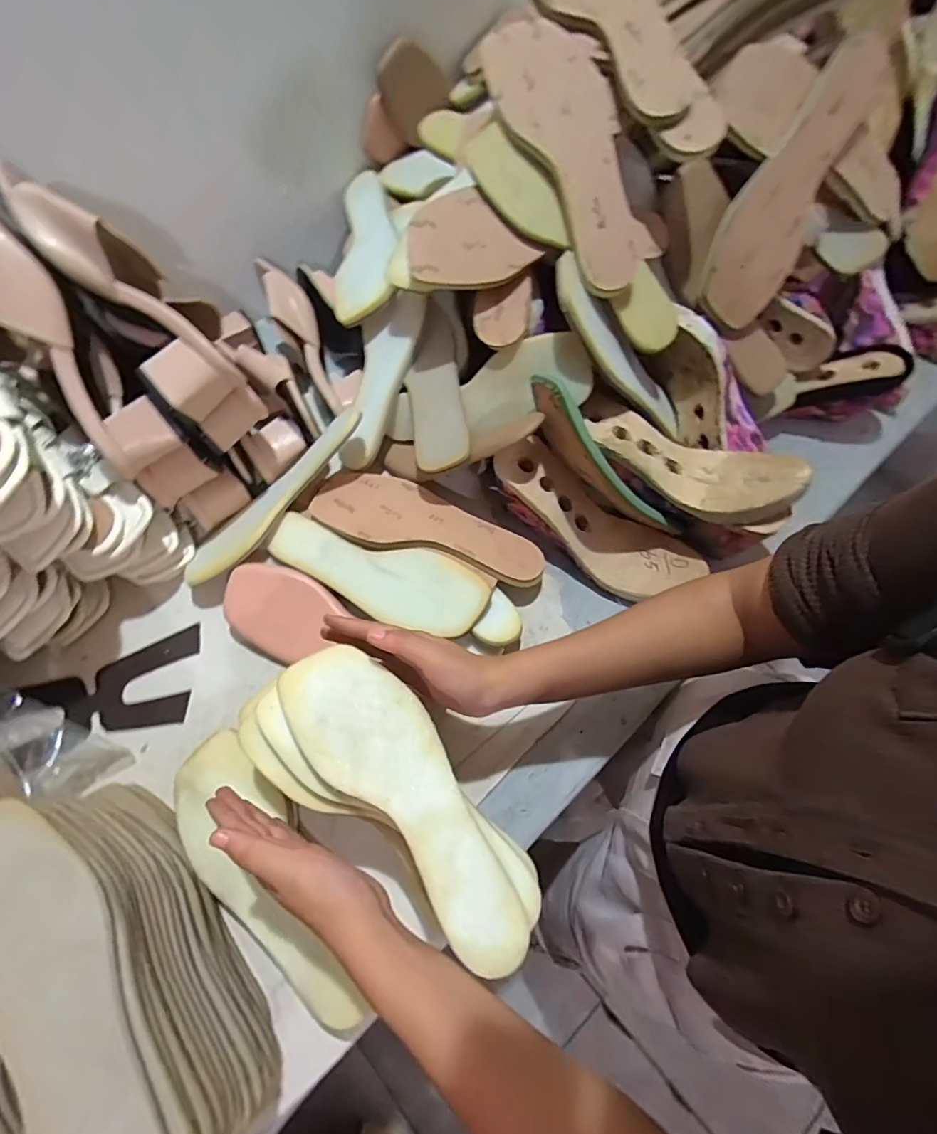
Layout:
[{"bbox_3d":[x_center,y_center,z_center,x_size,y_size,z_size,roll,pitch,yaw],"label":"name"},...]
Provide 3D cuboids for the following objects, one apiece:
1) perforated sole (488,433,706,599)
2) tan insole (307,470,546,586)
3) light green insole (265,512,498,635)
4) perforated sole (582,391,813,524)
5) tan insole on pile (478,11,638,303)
[{"bbox_3d":[0.130,-0.044,0.532,0.245,0.052,0.082,35,71,-9],"label":"perforated sole"},{"bbox_3d":[-0.043,-0.039,0.537,0.241,0.013,0.090,24,60,10],"label":"tan insole"},{"bbox_3d":[-0.092,0.005,0.513,0.222,0.014,0.076,20,69,7],"label":"light green insole"},{"bbox_3d":[0.207,-0.107,0.502,0.215,0.042,0.081,25,70,9],"label":"perforated sole"},{"bbox_3d":[0.095,-0.365,0.455,0.089,0.029,0.239,-22,92,-9],"label":"tan insole on pile"}]

